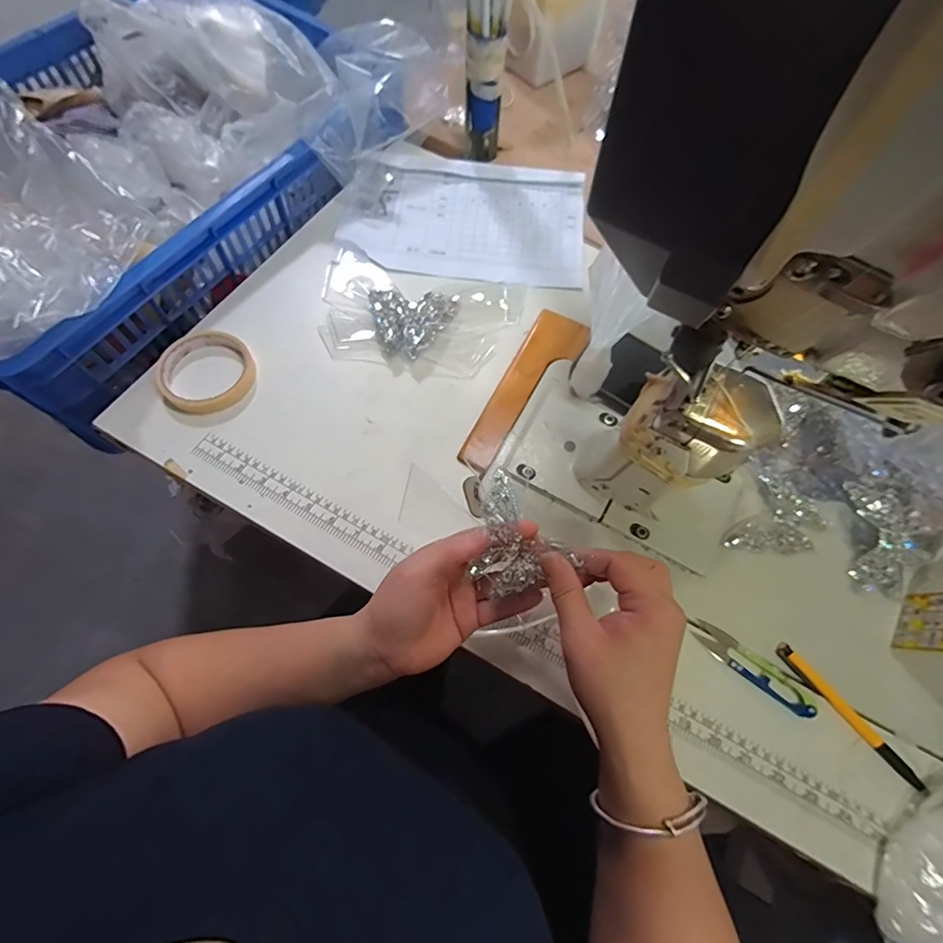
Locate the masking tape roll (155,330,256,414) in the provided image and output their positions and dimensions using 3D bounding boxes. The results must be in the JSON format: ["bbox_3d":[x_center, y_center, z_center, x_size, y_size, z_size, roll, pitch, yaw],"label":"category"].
[{"bbox_3d":[-0.265,-0.100,0.481,0.090,0.019,0.088,1,67,-3],"label":"masking tape roll"}]

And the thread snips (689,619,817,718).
[{"bbox_3d":[0.235,0.163,0.399,0.101,0.011,0.023,35,69,11],"label":"thread snips"}]

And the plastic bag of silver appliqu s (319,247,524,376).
[{"bbox_3d":[-0.062,-0.176,0.518,0.218,0.041,0.145,14,65,1],"label":"plastic bag of silver appliqu s"}]

